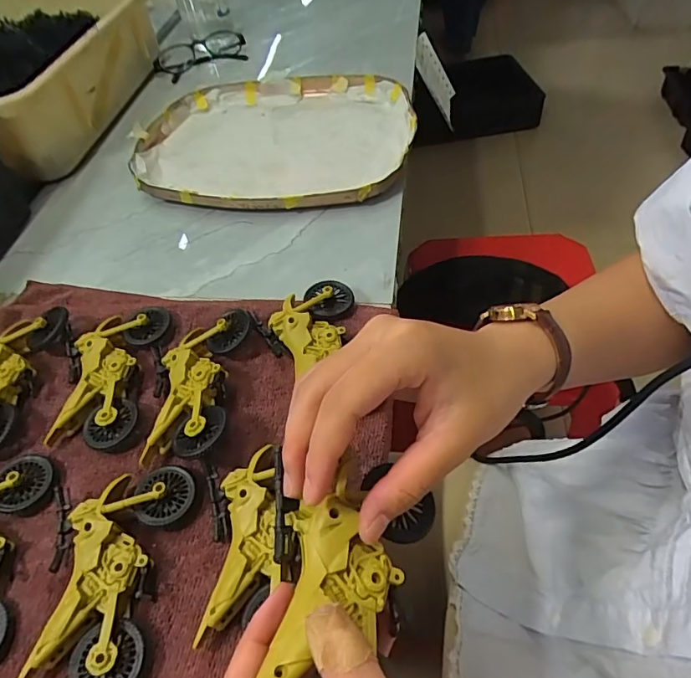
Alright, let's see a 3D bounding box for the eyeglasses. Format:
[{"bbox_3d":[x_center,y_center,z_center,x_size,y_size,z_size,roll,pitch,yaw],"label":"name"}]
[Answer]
[{"bbox_3d":[-0.207,-0.404,0.717,0.135,0.036,0.054,-28,54,-17],"label":"eyeglasses"}]

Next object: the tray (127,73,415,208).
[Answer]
[{"bbox_3d":[-0.079,-0.221,0.552,0.301,0.030,0.242,1,52,7],"label":"tray"}]

